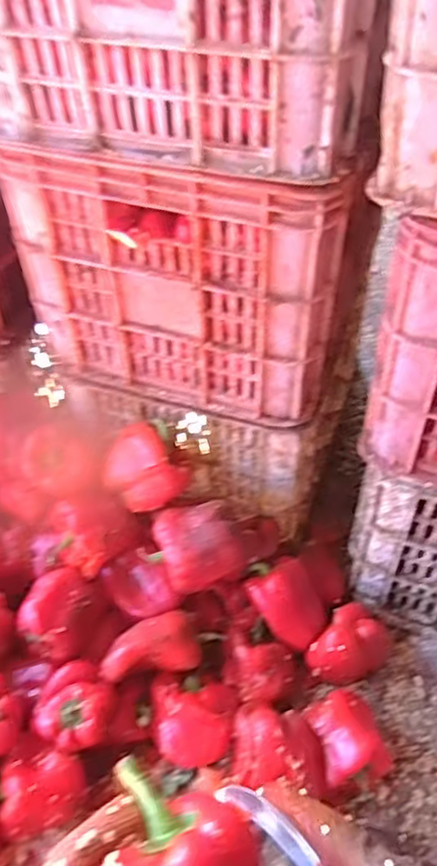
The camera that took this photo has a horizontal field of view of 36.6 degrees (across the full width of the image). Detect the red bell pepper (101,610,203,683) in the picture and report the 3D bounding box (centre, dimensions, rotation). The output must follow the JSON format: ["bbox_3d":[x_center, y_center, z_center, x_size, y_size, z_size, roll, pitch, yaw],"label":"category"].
[{"bbox_3d":[-0.082,0.253,0.783,0.119,0.048,0.063,-12,48,-11],"label":"red bell pepper"}]

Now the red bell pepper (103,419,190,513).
[{"bbox_3d":[-0.087,0.038,0.816,0.086,0.064,0.091,0,47,0],"label":"red bell pepper"}]

